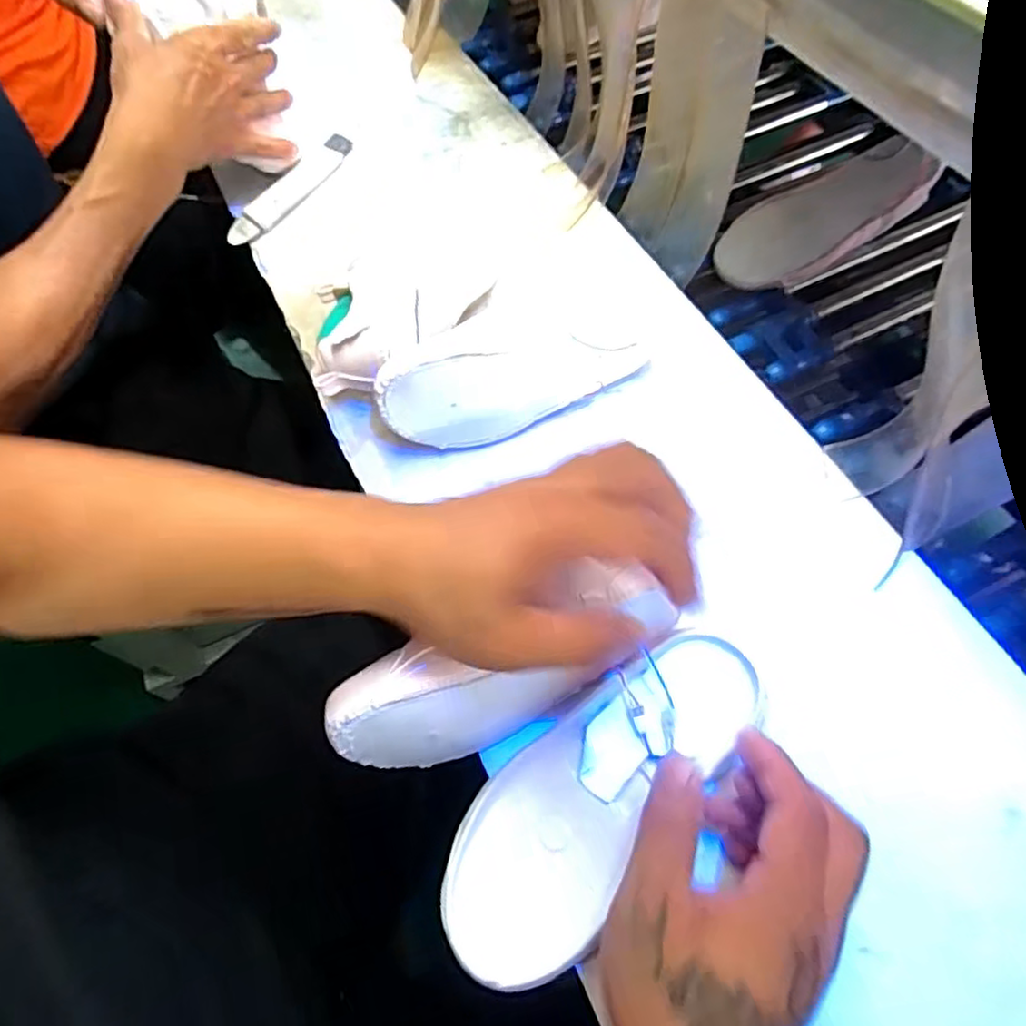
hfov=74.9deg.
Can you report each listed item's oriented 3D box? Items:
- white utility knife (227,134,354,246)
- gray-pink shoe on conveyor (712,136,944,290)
[{"bbox_3d":[-0.204,-0.302,0.625,0.028,0.019,0.165,23,65,15],"label":"white utility knife"},{"bbox_3d":[0.264,-0.247,0.588,0.168,0.064,0.076,-26,61,11],"label":"gray-pink shoe on conveyor"}]

